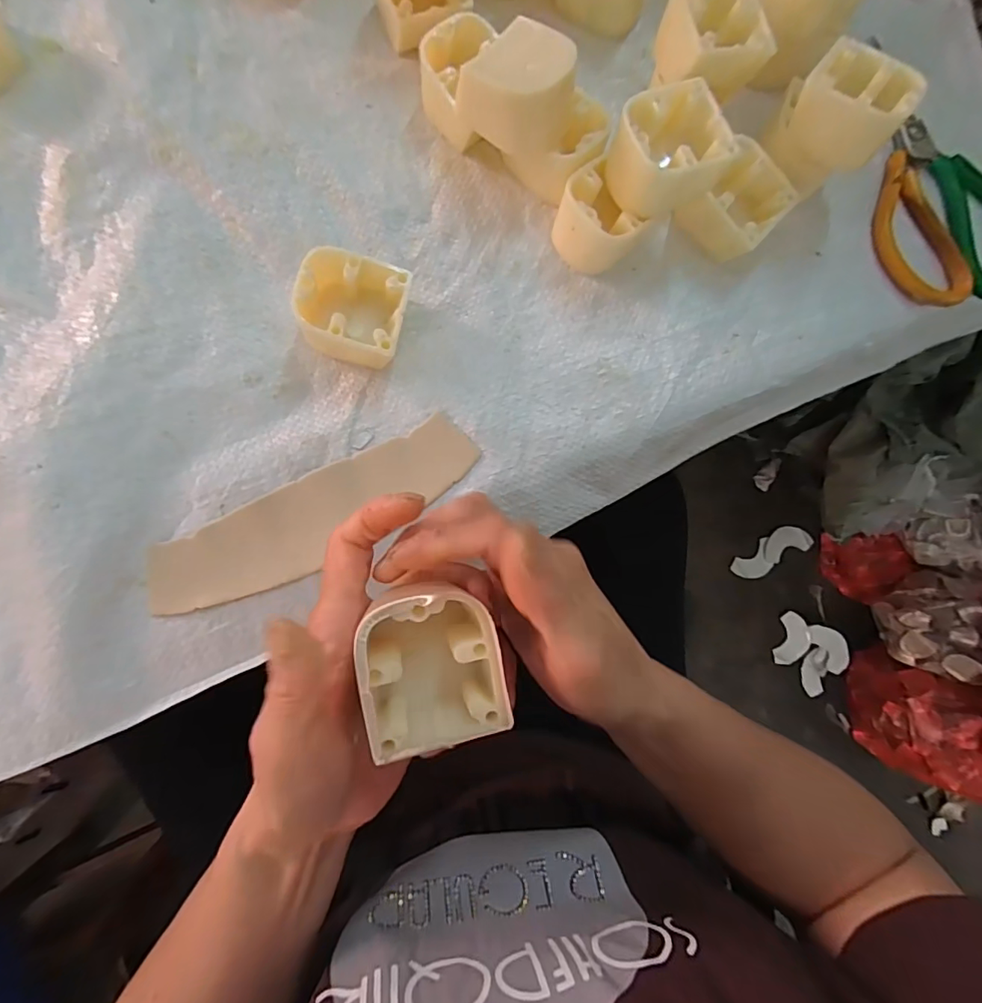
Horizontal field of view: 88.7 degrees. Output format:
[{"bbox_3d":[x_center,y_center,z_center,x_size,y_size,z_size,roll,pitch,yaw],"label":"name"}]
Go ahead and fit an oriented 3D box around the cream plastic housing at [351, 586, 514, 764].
[{"bbox_3d":[-0.022,0.061,0.190,0.050,0.029,0.059,-10,83,-7],"label":"cream plastic housing"}]

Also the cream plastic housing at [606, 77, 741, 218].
[{"bbox_3d":[0.096,-0.192,0.275,0.057,0.031,0.050,-23,85,-8],"label":"cream plastic housing"}]

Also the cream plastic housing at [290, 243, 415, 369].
[{"bbox_3d":[-0.075,-0.103,0.276,0.054,0.033,0.055,11,81,-4],"label":"cream plastic housing"}]

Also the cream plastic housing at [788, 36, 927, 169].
[{"bbox_3d":[0.203,-0.224,0.301,0.055,0.063,0.048,35,81,0],"label":"cream plastic housing"}]

